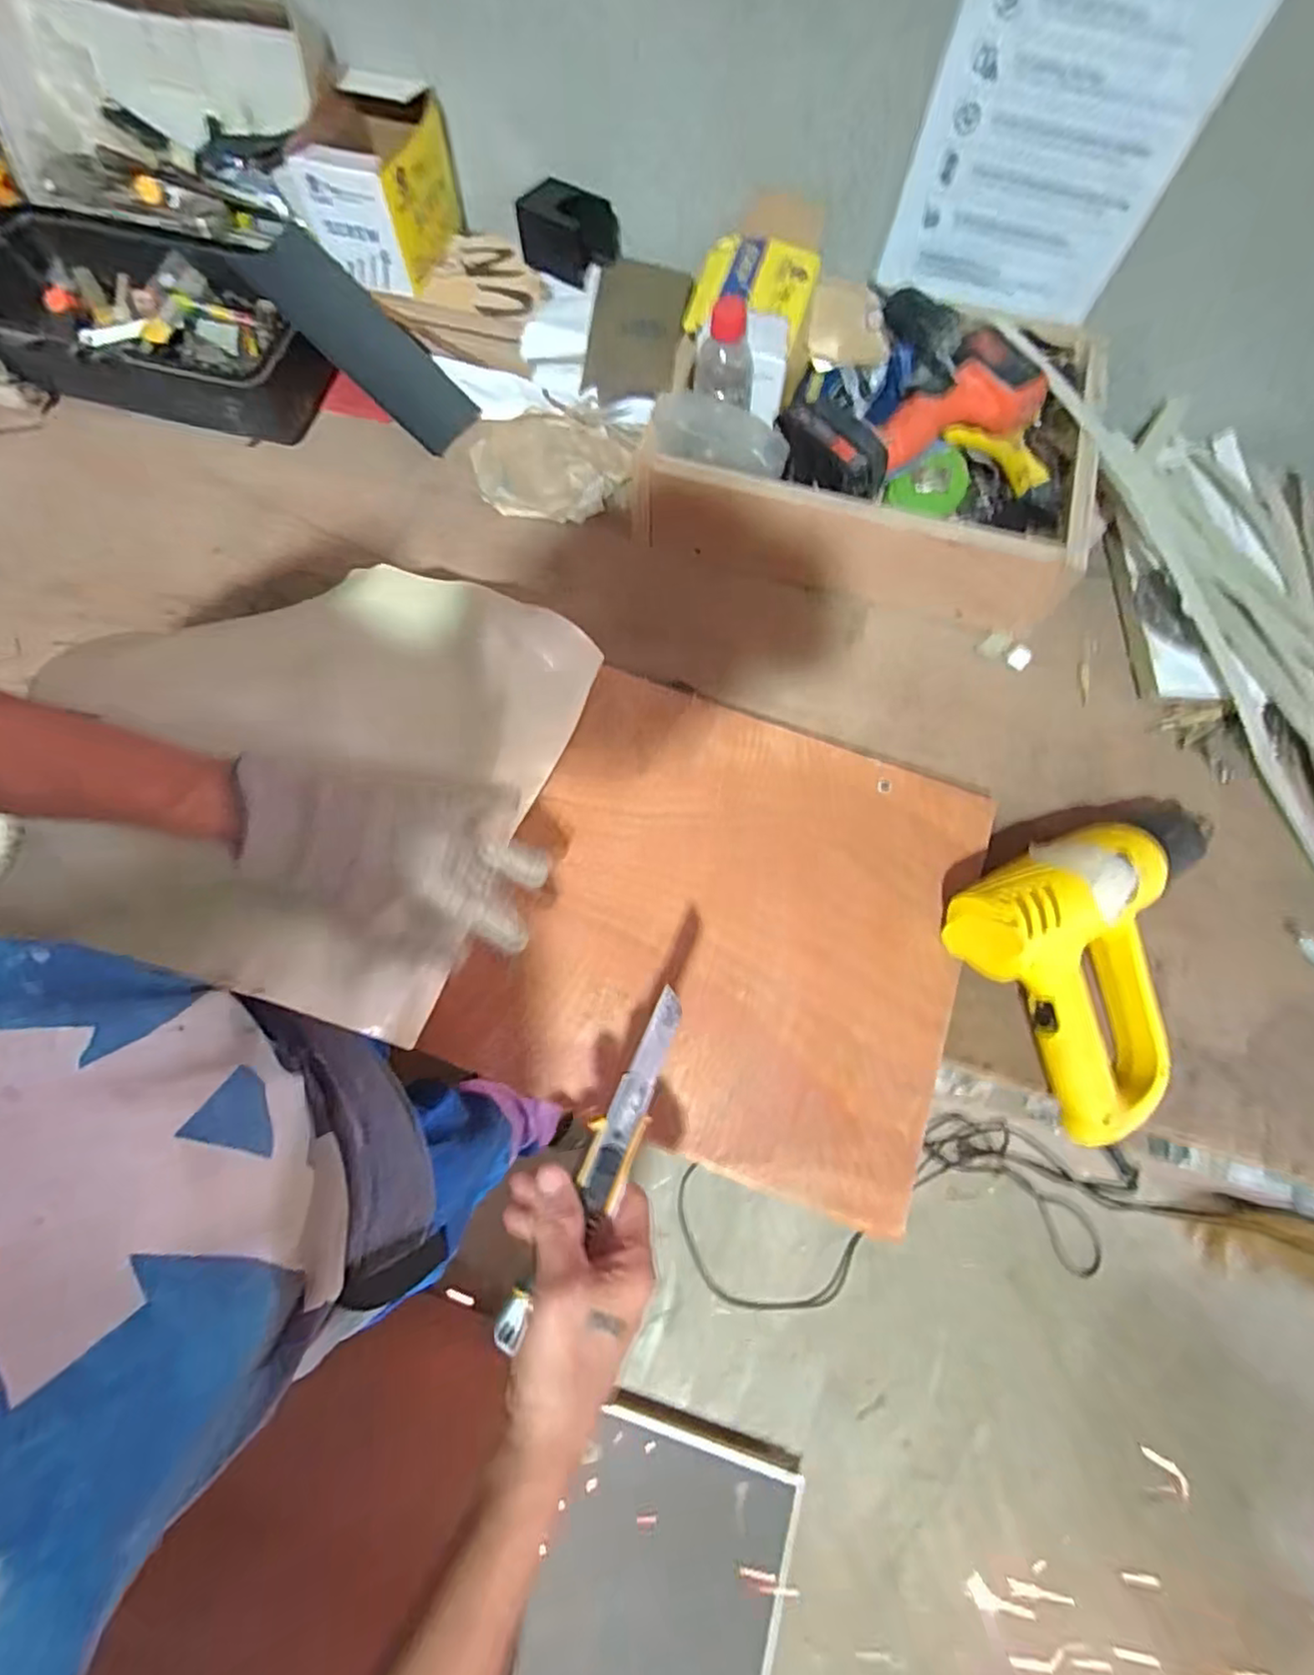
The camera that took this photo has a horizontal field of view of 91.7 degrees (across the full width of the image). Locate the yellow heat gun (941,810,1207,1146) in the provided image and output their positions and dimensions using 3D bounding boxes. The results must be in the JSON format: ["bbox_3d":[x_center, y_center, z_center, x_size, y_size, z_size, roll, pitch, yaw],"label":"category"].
[{"bbox_3d":[0.356,0.087,0.478,0.222,0.071,0.194,-25,73,-9],"label":"yellow heat gun"}]

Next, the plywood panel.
[{"bbox_3d":[0.058,0.064,0.520,0.363,0.014,0.360,20,72,6],"label":"plywood panel"}]

